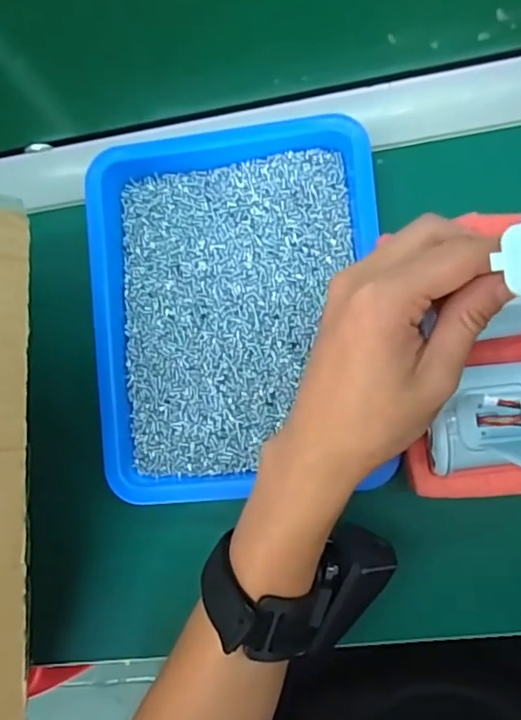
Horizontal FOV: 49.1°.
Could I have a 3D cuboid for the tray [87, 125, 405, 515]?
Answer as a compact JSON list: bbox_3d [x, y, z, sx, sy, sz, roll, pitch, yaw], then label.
[{"bbox_3d":[-0.014,-0.031,0.351,0.168,0.031,0.218,-5,86,8],"label":"tray"}]

